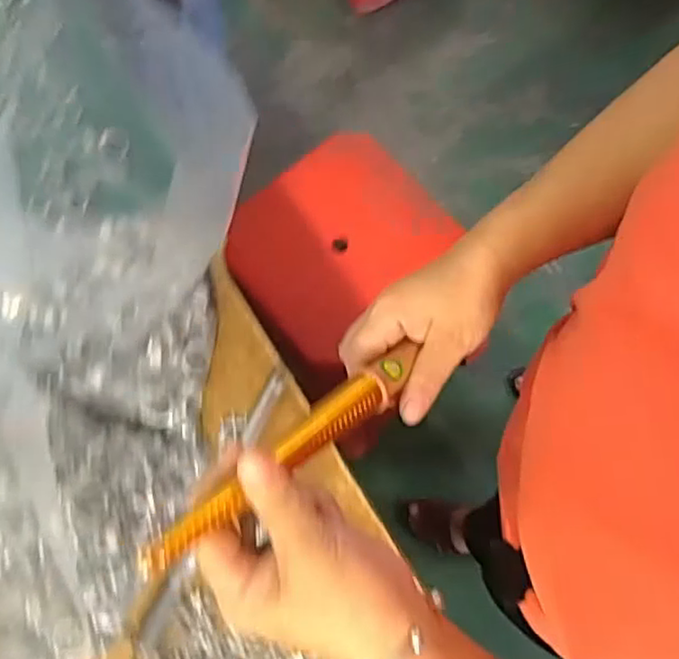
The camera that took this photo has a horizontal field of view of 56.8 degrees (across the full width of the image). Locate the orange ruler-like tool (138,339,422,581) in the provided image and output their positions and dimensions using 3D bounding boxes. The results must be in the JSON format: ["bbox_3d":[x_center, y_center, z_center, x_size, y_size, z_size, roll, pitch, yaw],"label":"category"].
[{"bbox_3d":[-0.017,0.057,0.316,0.023,0.014,0.198,46,44,12],"label":"orange ruler-like tool"}]

